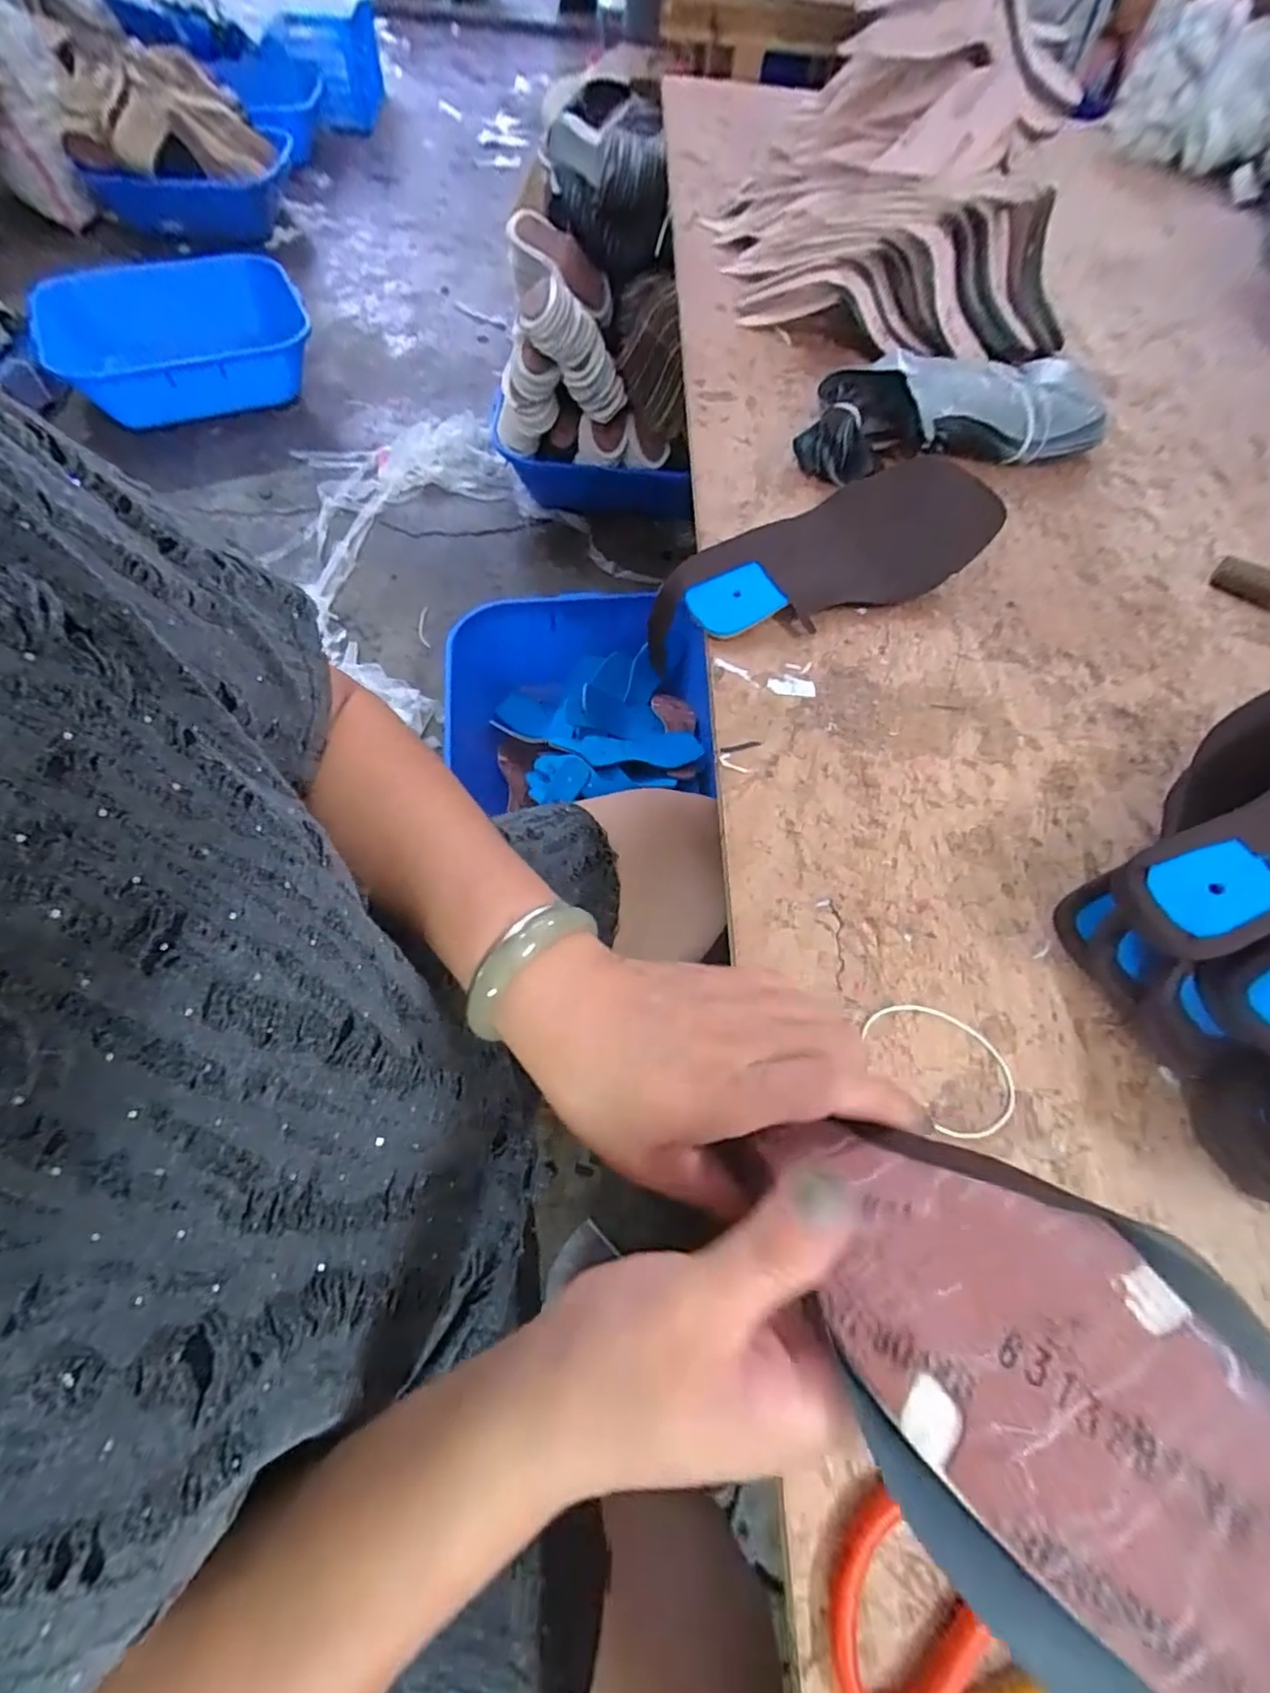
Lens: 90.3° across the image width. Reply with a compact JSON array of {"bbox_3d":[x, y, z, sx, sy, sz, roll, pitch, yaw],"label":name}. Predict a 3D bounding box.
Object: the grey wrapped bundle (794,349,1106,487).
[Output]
[{"bbox_3d":[0.280,-0.393,0.578,0.289,0.053,0.108,-10,63,-9],"label":"grey wrapped bundle"}]

